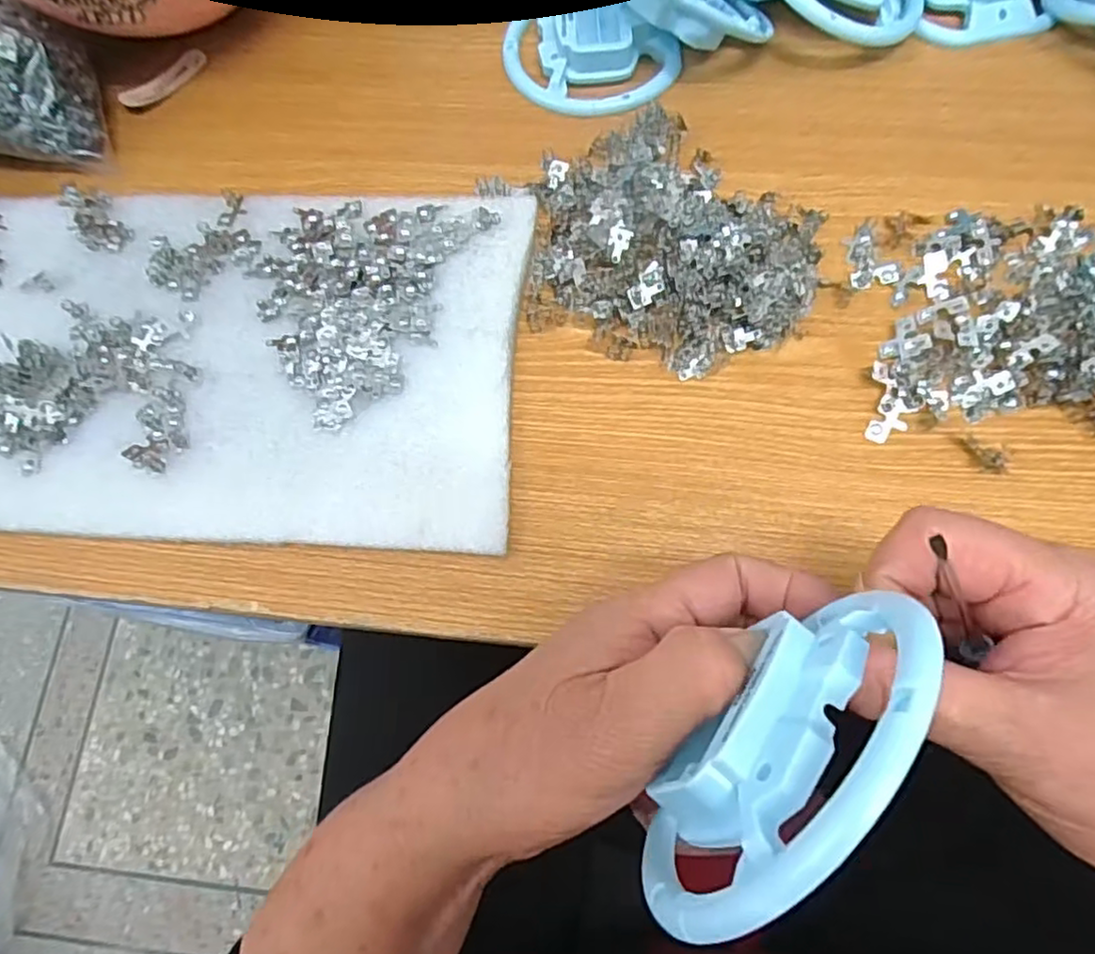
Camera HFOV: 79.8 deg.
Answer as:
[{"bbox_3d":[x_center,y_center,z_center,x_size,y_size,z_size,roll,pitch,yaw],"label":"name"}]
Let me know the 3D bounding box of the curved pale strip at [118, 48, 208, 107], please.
[{"bbox_3d":[-0.225,-0.234,0.386,0.012,0.005,0.055,41,75,17],"label":"curved pale strip"}]

